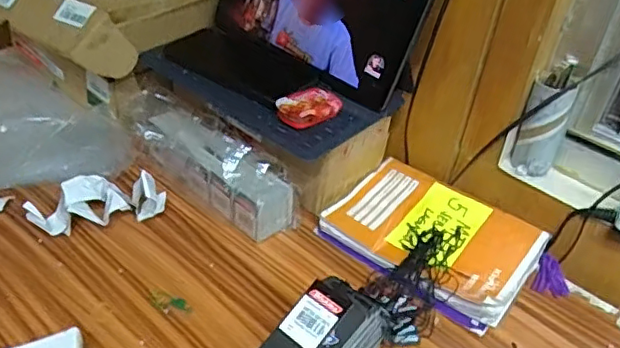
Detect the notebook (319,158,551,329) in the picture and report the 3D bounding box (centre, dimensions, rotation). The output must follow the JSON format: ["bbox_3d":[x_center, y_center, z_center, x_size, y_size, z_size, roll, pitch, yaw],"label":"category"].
[{"bbox_3d":[0.132,0.064,0.624,0.203,0.029,0.139,30,44,27],"label":"notebook"}]

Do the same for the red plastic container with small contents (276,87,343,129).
[{"bbox_3d":[0.000,-0.067,0.603,0.069,0.023,0.040,-25,48,-35],"label":"red plastic container with small contents"}]

